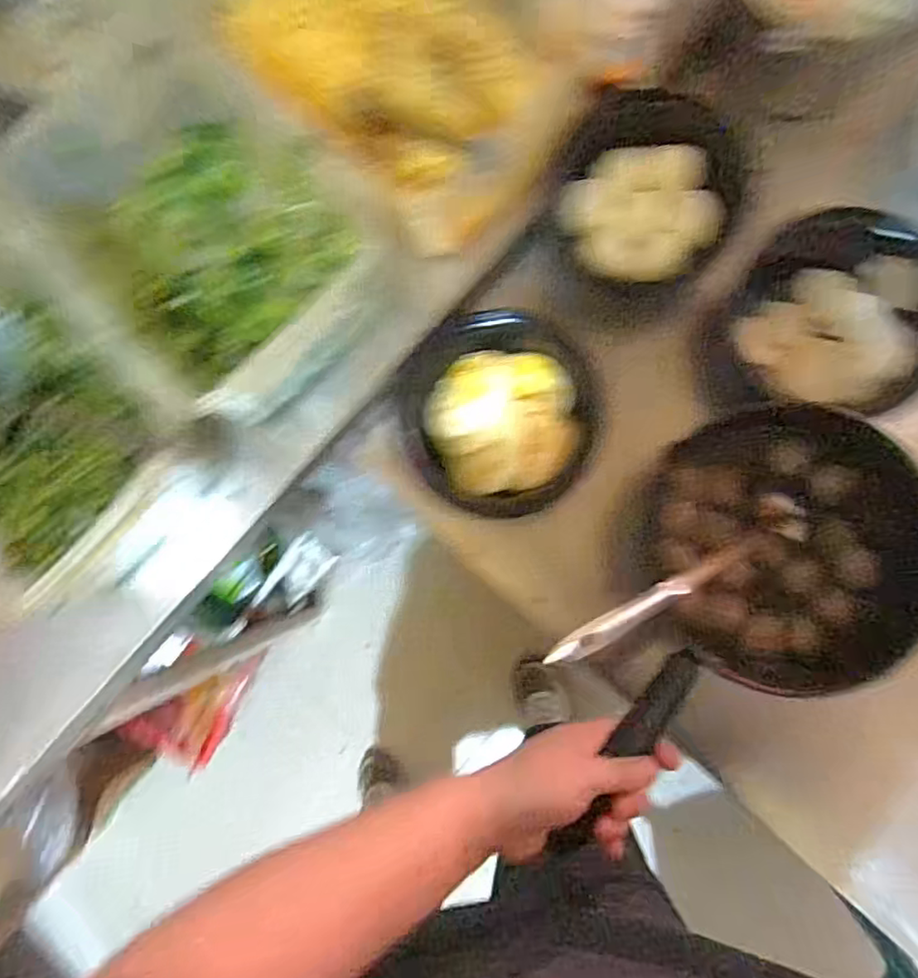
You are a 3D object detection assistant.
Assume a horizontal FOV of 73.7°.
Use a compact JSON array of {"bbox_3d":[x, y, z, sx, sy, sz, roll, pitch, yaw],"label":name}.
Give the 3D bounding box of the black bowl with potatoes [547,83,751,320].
[{"bbox_3d":[0.164,-0.257,0.561,0.167,0.098,0.160,-6,84,7],"label":"black bowl with potatoes"}]

